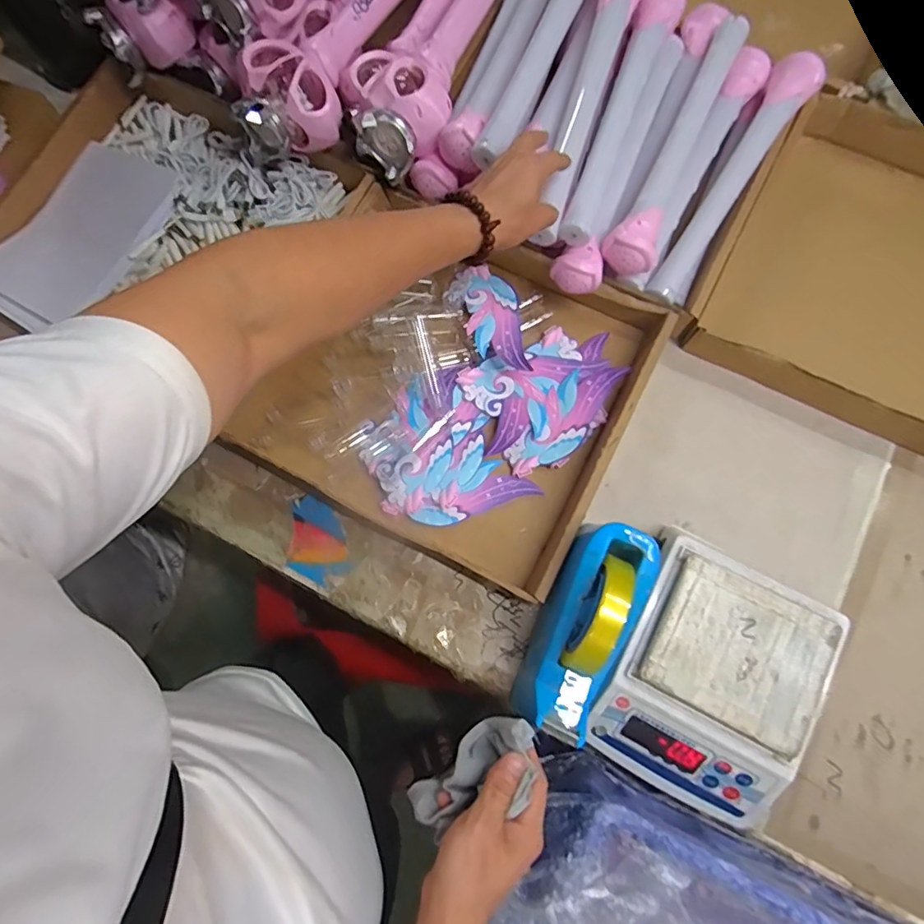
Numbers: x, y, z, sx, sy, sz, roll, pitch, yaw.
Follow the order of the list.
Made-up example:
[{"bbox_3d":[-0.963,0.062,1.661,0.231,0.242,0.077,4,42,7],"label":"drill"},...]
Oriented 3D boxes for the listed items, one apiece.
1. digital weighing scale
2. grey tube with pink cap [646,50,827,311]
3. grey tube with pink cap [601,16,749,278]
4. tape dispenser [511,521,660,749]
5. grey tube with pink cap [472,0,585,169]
[{"bbox_3d":[0.236,0.204,0.490,0.185,0.074,0.219,30,79,6],"label":"digital weighing scale"},{"bbox_3d":[0.295,-0.306,0.568,0.052,0.059,0.311,32,81,7],"label":"grey tube with pink cap"},{"bbox_3d":[0.236,-0.336,0.564,0.052,0.049,0.323,28,81,7],"label":"grey tube with pink cap"},{"bbox_3d":[0.113,0.150,0.490,0.071,0.124,0.187,26,81,6],"label":"tape dispenser"},{"bbox_3d":[0.092,-0.439,0.536,0.051,0.038,0.320,23,80,6],"label":"grey tube with pink cap"}]

